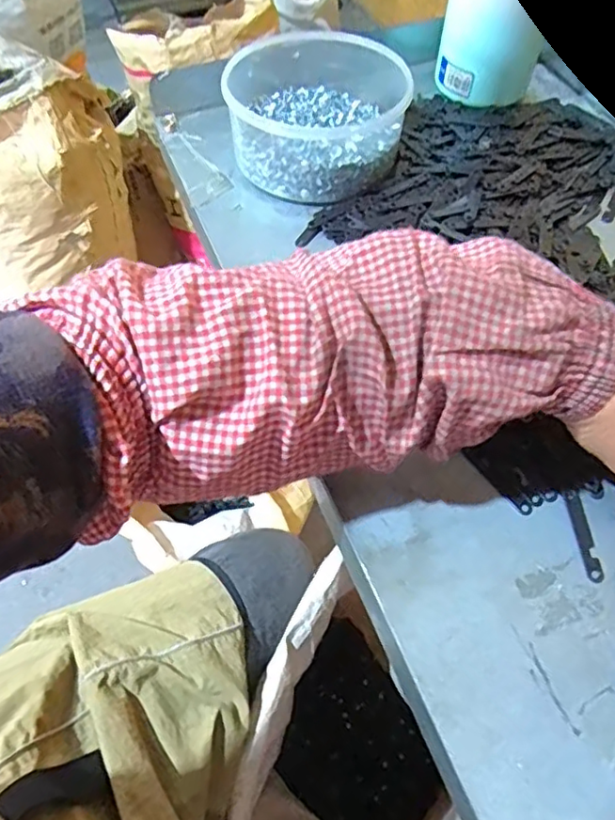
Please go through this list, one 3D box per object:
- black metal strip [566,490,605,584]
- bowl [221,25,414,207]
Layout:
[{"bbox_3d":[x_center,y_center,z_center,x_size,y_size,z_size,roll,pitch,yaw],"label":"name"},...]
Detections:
[{"bbox_3d":[0.153,0.068,0.327,0.010,0.004,0.052,-2,56,-1],"label":"black metal strip"},{"bbox_3d":[0.006,-0.265,0.513,0.146,0.063,0.190,0,56,1],"label":"bowl"}]

